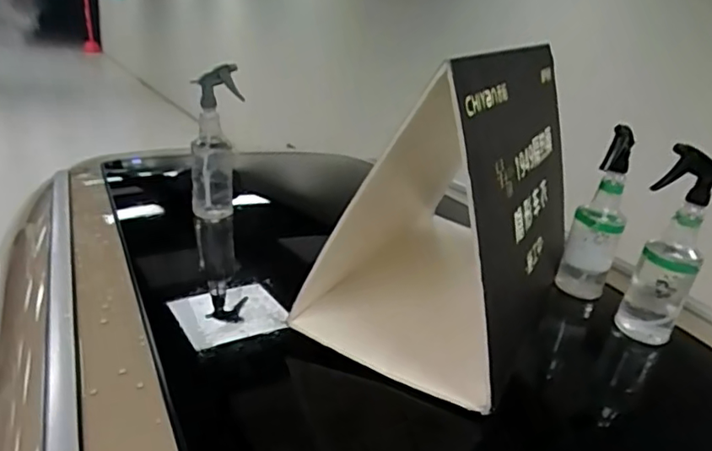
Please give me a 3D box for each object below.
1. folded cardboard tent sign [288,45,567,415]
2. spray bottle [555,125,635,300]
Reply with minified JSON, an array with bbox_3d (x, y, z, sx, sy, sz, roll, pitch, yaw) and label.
[{"bbox_3d":[0.189,-0.068,0.967,0.290,0.417,0.608,15,23,24],"label":"folded cardboard tent sign"},{"bbox_3d":[0.439,-0.012,1.065,0.090,0.305,0.076,14,23,21],"label":"spray bottle"}]

